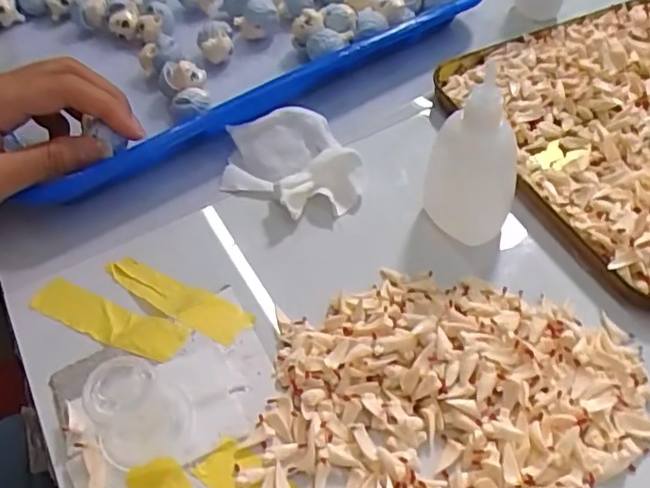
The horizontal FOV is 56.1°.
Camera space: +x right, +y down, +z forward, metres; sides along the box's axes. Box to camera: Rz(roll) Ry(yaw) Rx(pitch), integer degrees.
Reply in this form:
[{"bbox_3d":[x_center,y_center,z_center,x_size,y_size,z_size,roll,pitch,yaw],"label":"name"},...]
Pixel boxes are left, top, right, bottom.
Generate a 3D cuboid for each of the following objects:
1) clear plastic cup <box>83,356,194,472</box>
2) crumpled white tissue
[{"bbox_3d":[-0.074,0.066,0.238,0.037,0.040,0.031,-35,57,-20],"label":"clear plastic cup"},{"bbox_3d":[-0.021,-0.044,0.339,0.067,0.020,0.073,-22,53,-11],"label":"crumpled white tissue"}]

